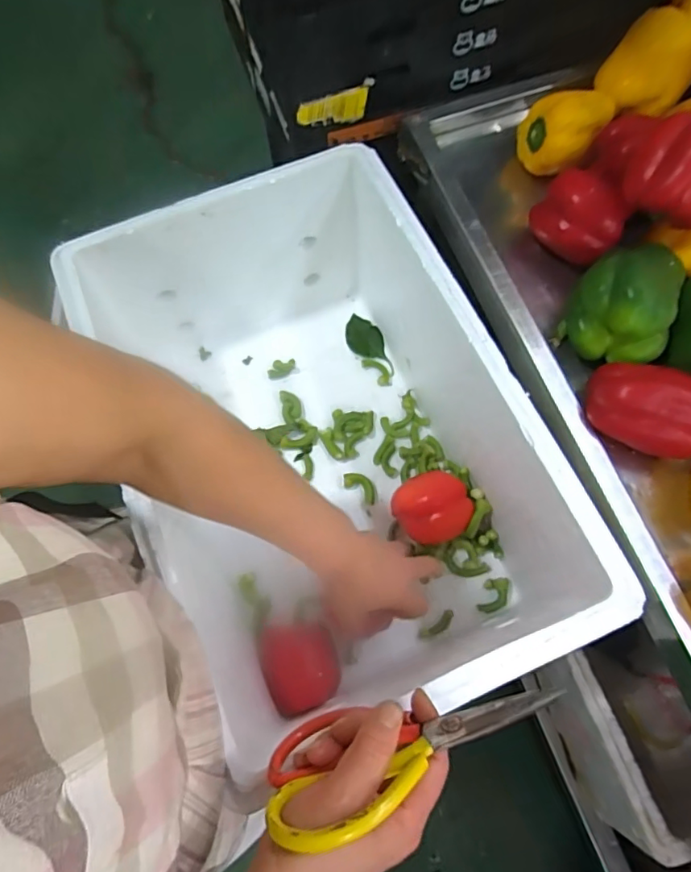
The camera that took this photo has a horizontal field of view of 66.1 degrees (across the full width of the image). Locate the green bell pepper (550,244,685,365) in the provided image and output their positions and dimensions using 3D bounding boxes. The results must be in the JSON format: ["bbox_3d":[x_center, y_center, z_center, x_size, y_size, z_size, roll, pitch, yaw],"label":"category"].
[{"bbox_3d":[0.237,-0.113,0.467,0.077,0.079,0.090,7,72,3],"label":"green bell pepper"}]

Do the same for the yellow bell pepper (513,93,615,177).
[{"bbox_3d":[0.219,-0.313,0.538,0.073,0.065,0.068,0,72,0],"label":"yellow bell pepper"}]

